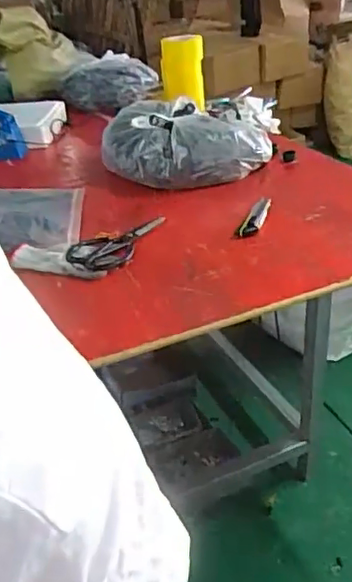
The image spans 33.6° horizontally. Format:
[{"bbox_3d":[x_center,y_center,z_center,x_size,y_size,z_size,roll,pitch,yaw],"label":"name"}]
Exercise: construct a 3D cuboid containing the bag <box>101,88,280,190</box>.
[{"bbox_3d":[0.024,-0.328,1.315,0.389,0.150,0.202,-3,30,5],"label":"bag"}]

